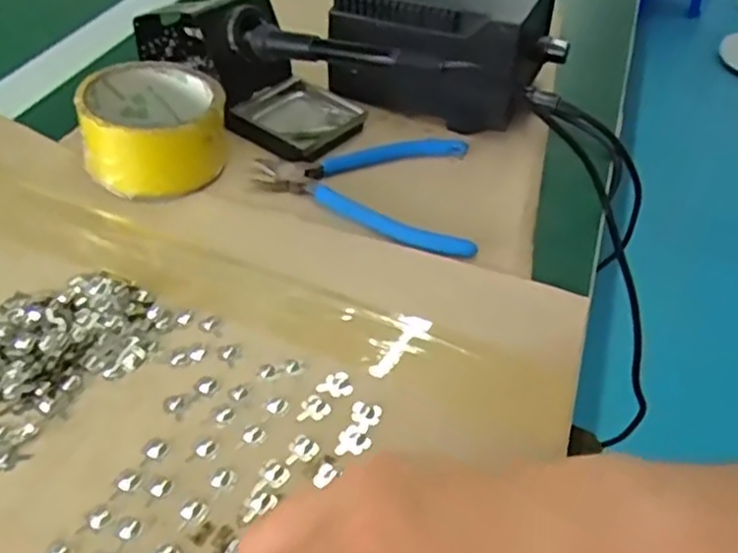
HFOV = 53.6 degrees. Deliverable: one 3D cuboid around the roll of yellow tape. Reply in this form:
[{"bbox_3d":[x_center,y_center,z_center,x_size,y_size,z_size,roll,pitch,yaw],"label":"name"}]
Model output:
[{"bbox_3d":[-0.135,-0.095,0.457,0.082,0.045,0.087,4,43,-3],"label":"roll of yellow tape"}]

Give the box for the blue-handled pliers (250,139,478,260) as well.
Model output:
[{"bbox_3d":[0.014,-0.068,0.476,0.147,0.009,0.113,22,45,16],"label":"blue-handled pliers"}]

